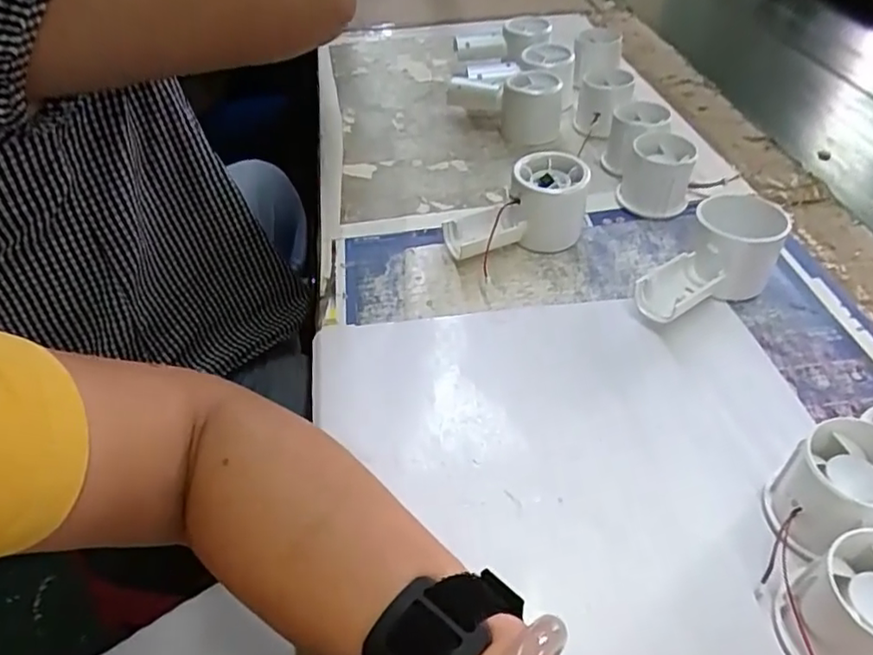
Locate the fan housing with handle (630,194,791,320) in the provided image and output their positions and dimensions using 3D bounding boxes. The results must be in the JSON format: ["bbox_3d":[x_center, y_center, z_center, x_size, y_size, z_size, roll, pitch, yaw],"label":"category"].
[{"bbox_3d":[0.190,-0.043,0.425,0.113,0.057,0.058,-33,52,-28],"label":"fan housing with handle"}]

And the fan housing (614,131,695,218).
[{"bbox_3d":[0.185,-0.129,0.516,0.054,0.052,0.061,11,46,14],"label":"fan housing"}]

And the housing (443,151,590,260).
[{"bbox_3d":[0.063,-0.088,0.476,0.110,0.058,0.053,-21,47,-18],"label":"housing"}]

